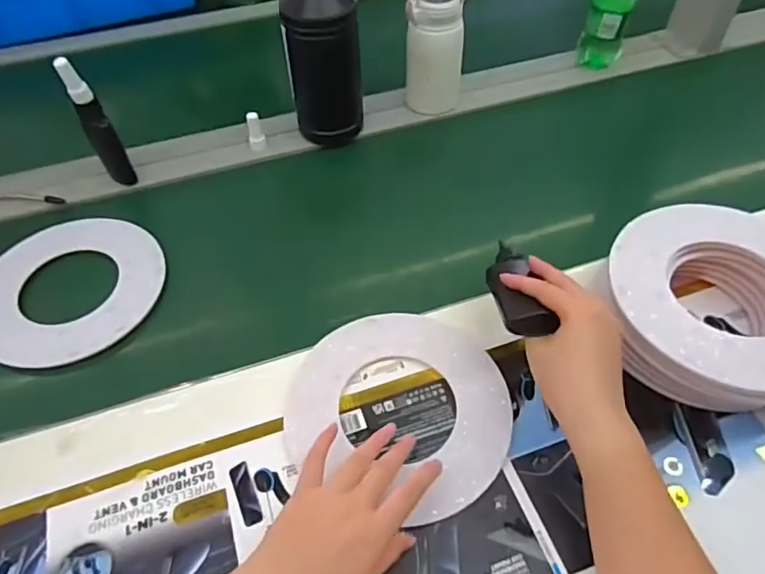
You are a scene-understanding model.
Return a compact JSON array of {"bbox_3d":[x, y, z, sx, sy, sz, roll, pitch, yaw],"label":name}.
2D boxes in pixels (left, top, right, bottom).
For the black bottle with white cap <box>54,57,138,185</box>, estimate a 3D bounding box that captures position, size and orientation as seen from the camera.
[{"bbox_3d":[-0.325,-0.178,0.643,0.028,0.170,0.029,-27,56,-18],"label":"black bottle with white cap"}]

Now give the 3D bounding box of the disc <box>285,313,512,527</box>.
[{"bbox_3d":[0.014,0.103,0.495,0.193,0.012,0.185,0,56,0],"label":"disc"}]

